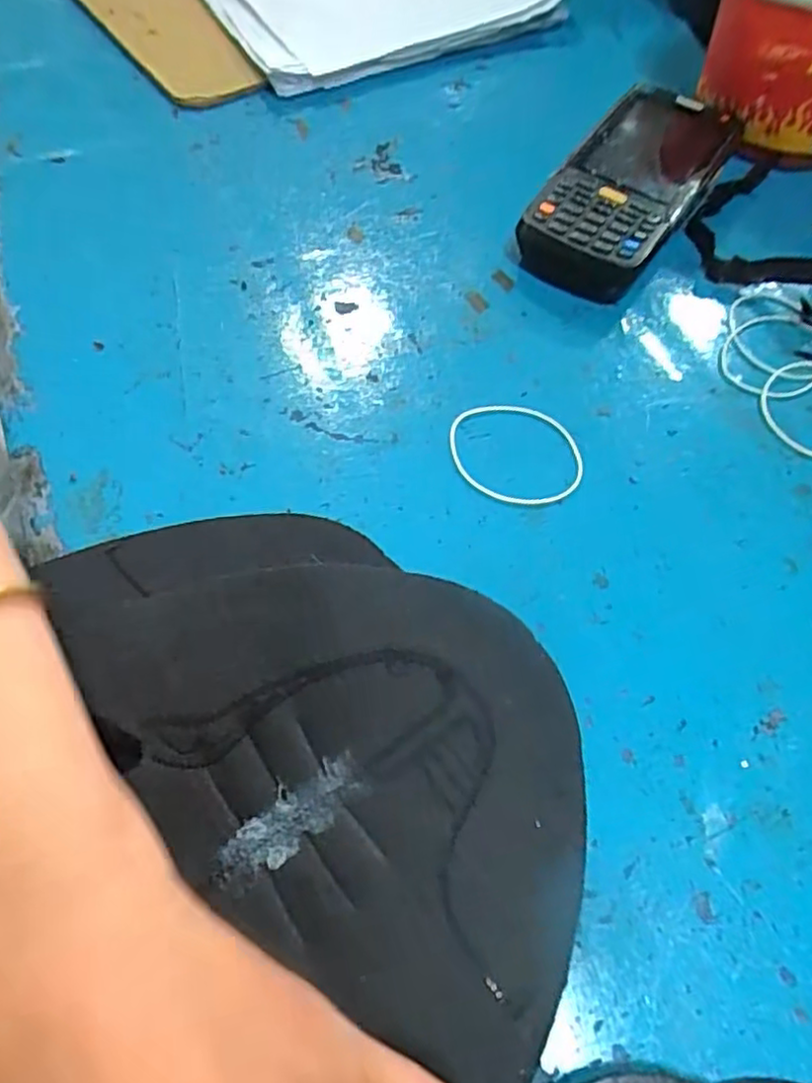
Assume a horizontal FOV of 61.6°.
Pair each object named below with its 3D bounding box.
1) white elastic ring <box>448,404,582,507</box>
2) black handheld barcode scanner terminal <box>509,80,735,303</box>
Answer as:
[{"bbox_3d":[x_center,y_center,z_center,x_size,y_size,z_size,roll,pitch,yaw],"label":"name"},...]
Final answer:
[{"bbox_3d":[0.048,-0.039,0.300,0.058,0.004,0.053,1,62,-1],"label":"white elastic ring"},{"bbox_3d":[0.122,-0.190,0.368,0.066,0.027,0.150,31,65,14],"label":"black handheld barcode scanner terminal"}]

